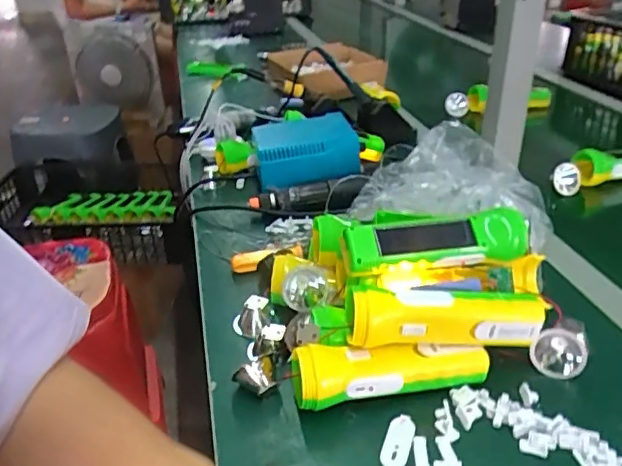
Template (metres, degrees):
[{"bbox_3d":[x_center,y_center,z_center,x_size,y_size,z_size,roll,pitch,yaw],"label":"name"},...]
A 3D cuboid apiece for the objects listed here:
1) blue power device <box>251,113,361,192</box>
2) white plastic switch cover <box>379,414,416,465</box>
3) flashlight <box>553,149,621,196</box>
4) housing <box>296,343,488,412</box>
[{"bbox_3d":[-0.009,-0.120,0.794,0.138,0.057,0.126,-7,30,-9],"label":"blue power device"},{"bbox_3d":[0.067,0.162,0.434,0.020,0.007,0.050,10,32,19],"label":"white plastic switch cover"},{"bbox_3d":[0.451,-0.094,0.853,0.209,0.055,0.051,-9,31,-13],"label":"flashlight"},{"bbox_3d":[0.067,0.112,0.469,0.163,0.043,0.048,-6,30,-8],"label":"housing"}]

